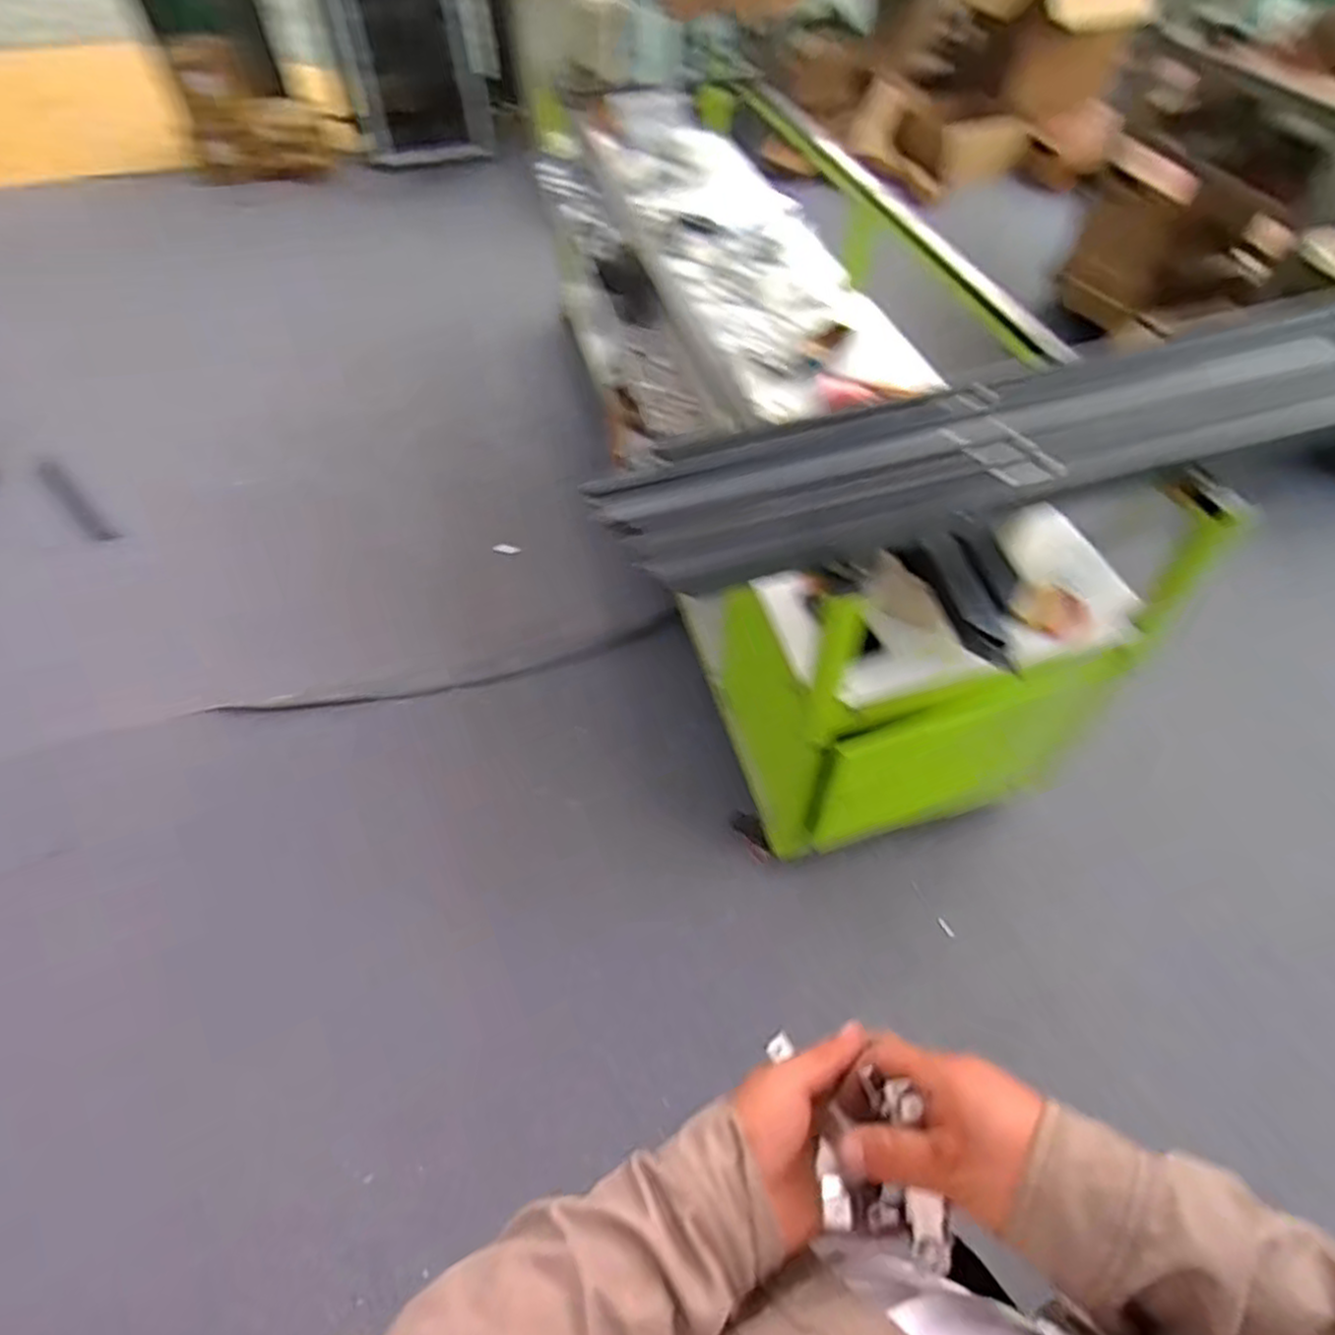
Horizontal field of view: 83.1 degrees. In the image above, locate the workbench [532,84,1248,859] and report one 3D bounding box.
[{"bbox_3d":[0.206,-0.644,1.804,0.694,0.765,2.104,-13,53,-9],"label":"workbench"}]

